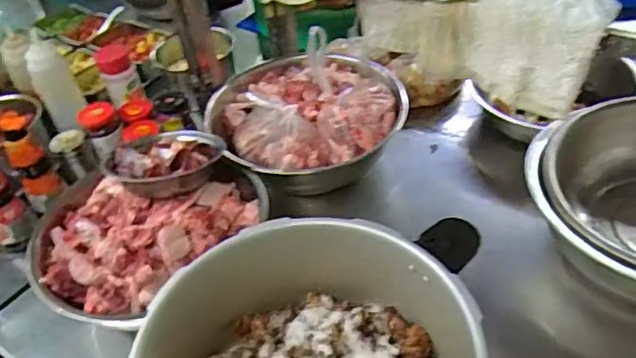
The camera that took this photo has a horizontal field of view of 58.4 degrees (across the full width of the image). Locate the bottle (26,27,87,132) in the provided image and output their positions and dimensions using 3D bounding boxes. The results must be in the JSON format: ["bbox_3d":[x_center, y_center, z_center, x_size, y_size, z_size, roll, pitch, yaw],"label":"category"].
[{"bbox_3d":[-0.491,-0.179,1.065,0.071,0.159,0.075,-16,43,-10],"label":"bottle"}]

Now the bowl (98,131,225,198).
[{"bbox_3d":[-0.232,-0.029,0.876,0.155,0.043,0.143,-4,42,3],"label":"bowl"}]

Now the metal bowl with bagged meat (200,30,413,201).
[{"bbox_3d":[-0.024,-0.109,1.030,0.334,0.173,0.321,-4,42,3],"label":"metal bowl with bagged meat"}]

